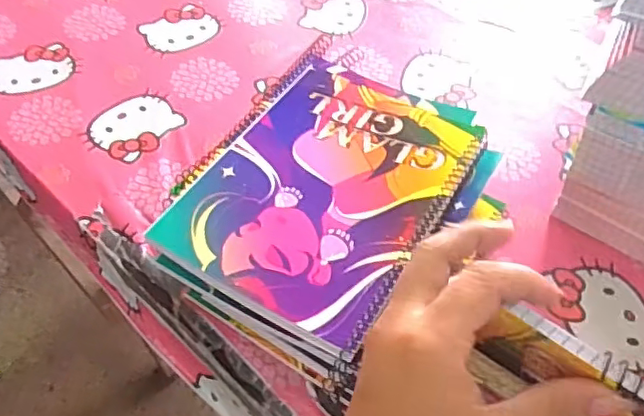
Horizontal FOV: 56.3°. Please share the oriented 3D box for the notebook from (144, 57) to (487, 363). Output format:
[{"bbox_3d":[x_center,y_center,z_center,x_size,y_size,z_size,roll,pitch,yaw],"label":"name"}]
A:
[{"bbox_3d":[0.007,-0.020,0.406,0.147,0.011,0.208,26,55,19],"label":"notebook"}]

